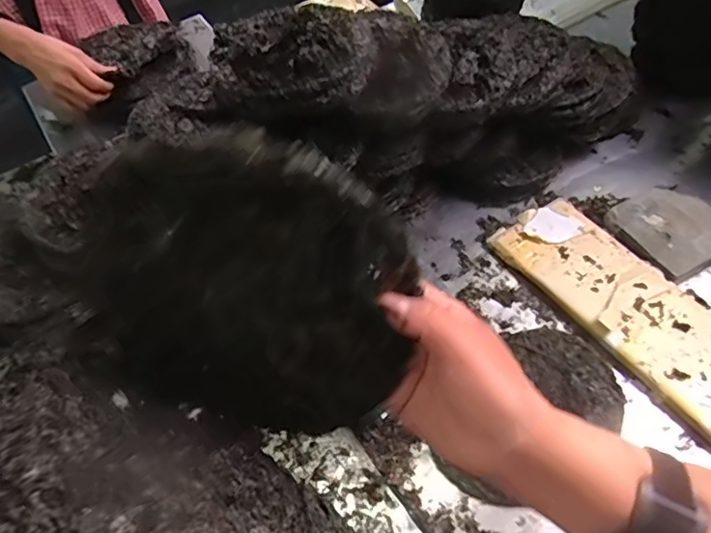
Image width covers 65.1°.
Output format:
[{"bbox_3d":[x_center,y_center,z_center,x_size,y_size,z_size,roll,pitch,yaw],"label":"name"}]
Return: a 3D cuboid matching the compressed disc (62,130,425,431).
[{"bbox_3d":[-0.056,0.016,0.287,0.171,0.167,0.013,12,30,-6],"label":"compressed disc"}]

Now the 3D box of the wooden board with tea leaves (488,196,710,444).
[{"bbox_3d":[0.423,0.083,0.785,0.154,0.032,0.495,-33,59,-17],"label":"wooden board with tea leaves"}]

